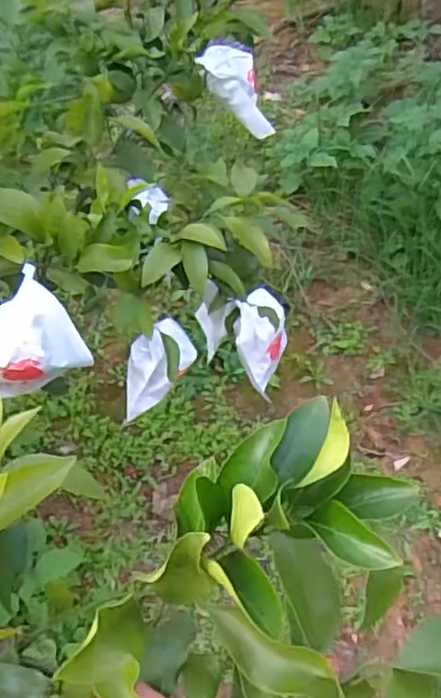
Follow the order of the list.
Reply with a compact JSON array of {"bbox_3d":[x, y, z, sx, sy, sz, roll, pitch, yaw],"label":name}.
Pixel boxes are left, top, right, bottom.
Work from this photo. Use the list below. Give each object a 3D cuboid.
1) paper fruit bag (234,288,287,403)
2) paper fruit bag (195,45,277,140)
[{"bbox_3d":[0.061,-0.012,0.997,0.085,0.144,0.100,9,47,6],"label":"paper fruit bag"},{"bbox_3d":[0.038,-0.422,1.036,0.051,0.167,0.076,-3,38,52],"label":"paper fruit bag"}]

